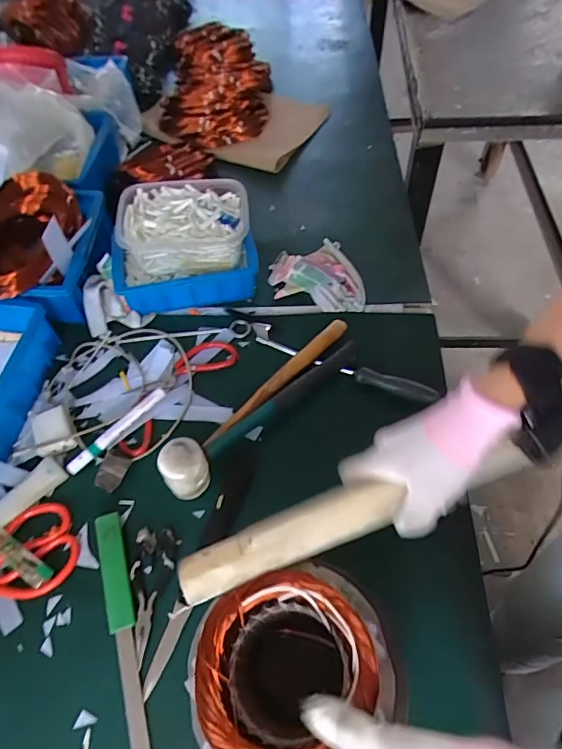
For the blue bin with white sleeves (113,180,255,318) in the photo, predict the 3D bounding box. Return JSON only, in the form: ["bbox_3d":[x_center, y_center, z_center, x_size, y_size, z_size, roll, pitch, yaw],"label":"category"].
[{"bbox_3d":[-0.138,-0.180,0.651,0.198,0.126,0.121,-11,58,-4],"label":"blue bin with white sleeves"}]

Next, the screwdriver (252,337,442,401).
[{"bbox_3d":[0.082,-0.006,0.607,0.244,0.026,0.020,19,61,15],"label":"screwdriver"}]

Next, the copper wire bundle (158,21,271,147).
[{"bbox_3d":[-0.125,-0.578,0.931,0.199,0.091,0.316,1,58,4],"label":"copper wire bundle"}]

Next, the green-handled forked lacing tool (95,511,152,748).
[{"bbox_3d":[-0.151,0.266,0.446,0.025,0.019,0.266,-17,58,-8],"label":"green-handled forked lacing tool"}]

